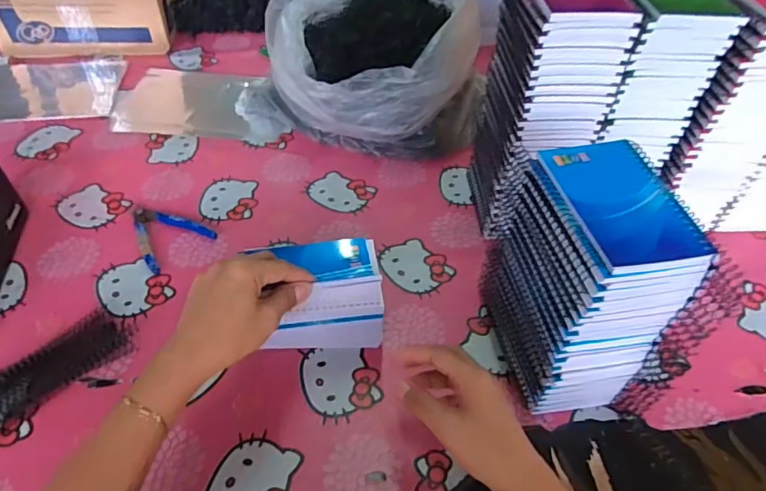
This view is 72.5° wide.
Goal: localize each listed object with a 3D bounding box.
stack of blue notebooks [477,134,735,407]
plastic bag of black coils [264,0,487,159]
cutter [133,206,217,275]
[{"bbox_3d":[0.170,0.034,0.466,0.091,0.212,0.144,-6,47,-8],"label":"stack of blue notebooks"},{"bbox_3d":[-0.026,-0.283,0.773,0.314,0.174,0.300,-1,47,-4],"label":"plastic bag of black coils"},{"bbox_3d":[-0.267,-0.021,0.627,0.107,0.012,0.084,35,54,27],"label":"cutter"}]

